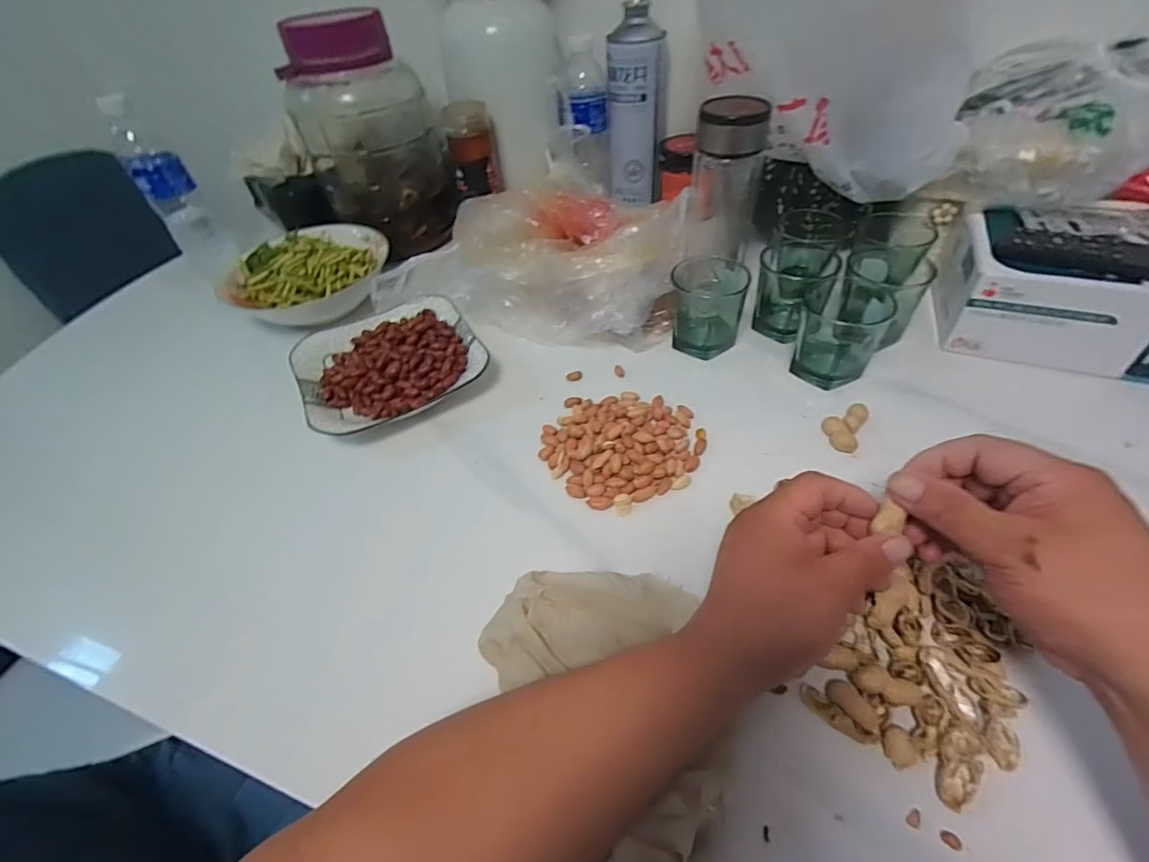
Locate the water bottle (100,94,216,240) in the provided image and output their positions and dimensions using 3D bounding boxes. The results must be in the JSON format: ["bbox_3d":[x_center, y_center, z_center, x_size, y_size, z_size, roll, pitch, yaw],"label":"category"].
[{"bbox_3d":[-0.541,-0.335,0.645,0.059,0.168,0.052,-35,54,-24],"label":"water bottle"}]

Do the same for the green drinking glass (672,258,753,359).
[{"bbox_3d":[0.142,-0.134,0.519,0.068,0.083,0.077,17,52,20],"label":"green drinking glass"}]

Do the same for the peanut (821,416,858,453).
[{"bbox_3d":[0.229,0.004,0.427,0.017,0.012,0.035,-14,48,-7],"label":"peanut"}]

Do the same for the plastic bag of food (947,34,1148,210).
[{"bbox_3d":[0.481,-0.305,0.486,0.171,0.100,0.182,34,59,30],"label":"plastic bag of food"}]

